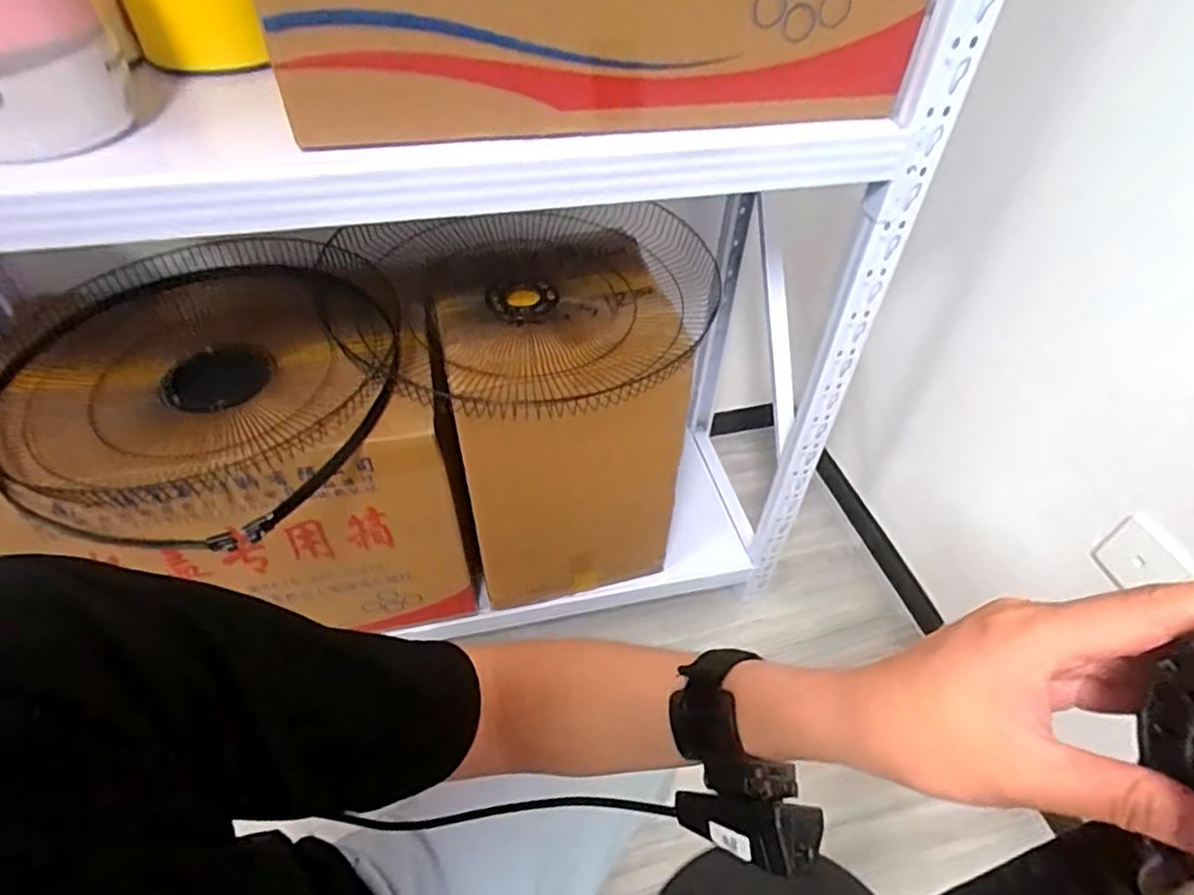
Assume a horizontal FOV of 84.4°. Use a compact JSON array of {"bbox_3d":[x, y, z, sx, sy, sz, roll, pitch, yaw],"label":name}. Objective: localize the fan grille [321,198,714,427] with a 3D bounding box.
[{"bbox_3d":[-0.085,-0.185,0.872,0.461,0.089,0.461,1,47,-1],"label":"fan grille"}]

